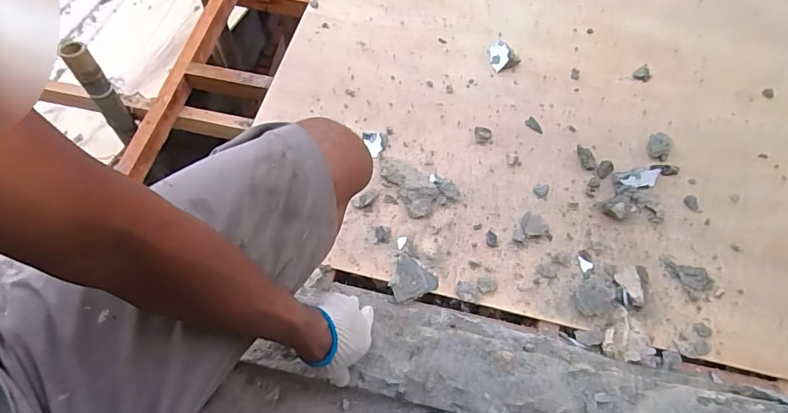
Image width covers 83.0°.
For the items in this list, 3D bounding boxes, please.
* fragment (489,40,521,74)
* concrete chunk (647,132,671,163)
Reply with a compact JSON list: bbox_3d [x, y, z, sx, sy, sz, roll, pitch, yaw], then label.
[{"bbox_3d":[0.254,-0.359,1.055,0.059,0.021,0.081,-22,67,-9],"label":"fragment"},{"bbox_3d":[0.568,-0.127,0.956,0.042,0.026,0.066,22,68,11],"label":"concrete chunk"}]

